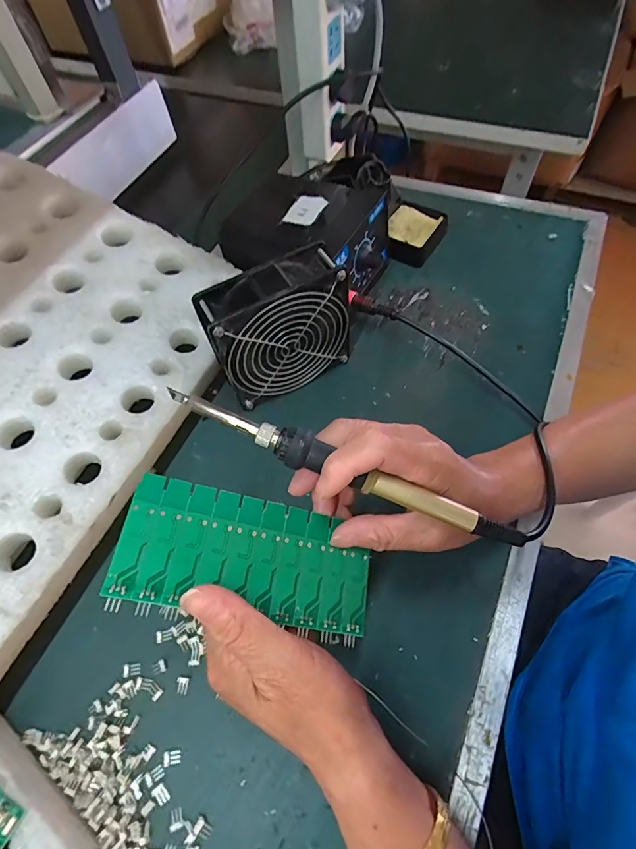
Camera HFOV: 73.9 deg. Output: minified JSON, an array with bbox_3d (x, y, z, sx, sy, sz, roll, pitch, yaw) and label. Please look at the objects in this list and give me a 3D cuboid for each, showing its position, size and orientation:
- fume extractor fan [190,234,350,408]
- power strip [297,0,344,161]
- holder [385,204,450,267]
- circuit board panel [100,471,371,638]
[{"bbox_3d":[-0.034,-0.082,0.372,0.118,0.114,0.043,-25,61,-11],"label":"fume extractor fan"},{"bbox_3d":[0.002,-0.399,0.439,0.037,0.216,0.044,20,63,15],"label":"power strip"},{"bbox_3d":[0.114,-0.225,0.493,0.061,0.026,0.084,25,64,17],"label":"holder"},{"bbox_3d":[-0.035,0.074,0.233,0.138,0.004,0.064,21,60,-13],"label":"circuit board panel"}]

